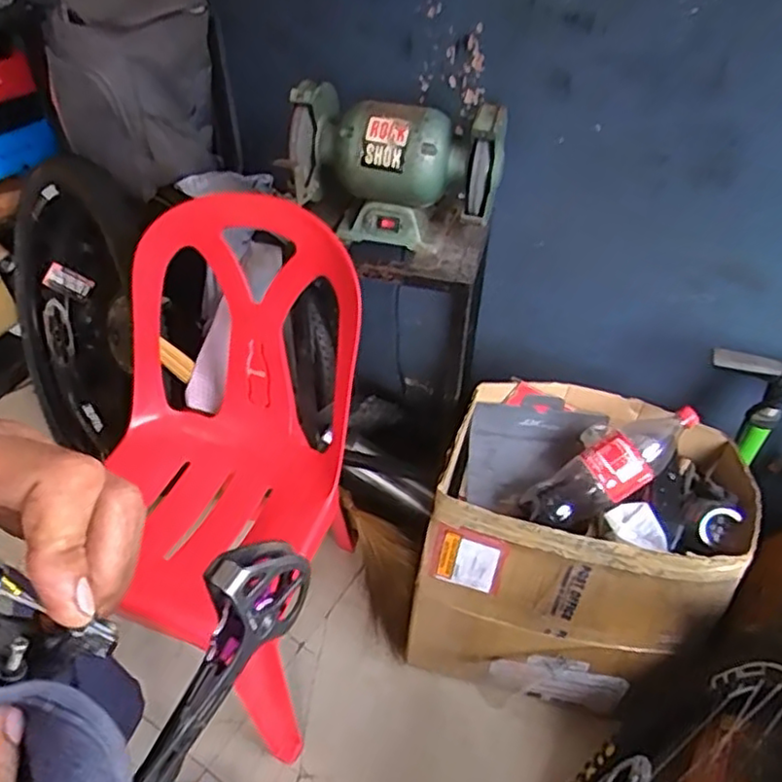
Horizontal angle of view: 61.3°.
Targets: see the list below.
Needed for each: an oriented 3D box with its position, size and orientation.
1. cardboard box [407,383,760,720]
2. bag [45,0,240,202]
[{"bbox_3d":[0.301,0.288,1.146,0.427,0.492,0.336,14,45,13],"label":"cardboard box"},{"bbox_3d":[-0.463,-0.570,1.215,0.270,0.314,0.215,19,46,18],"label":"bag"}]

